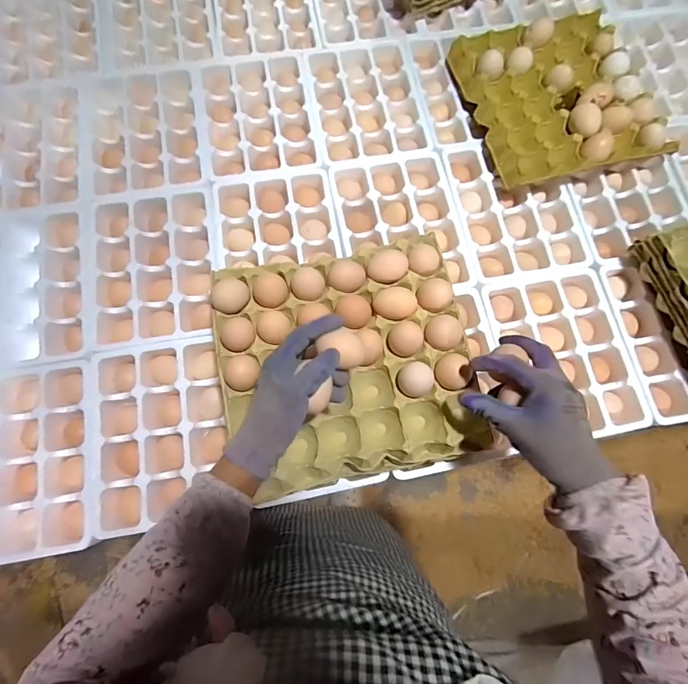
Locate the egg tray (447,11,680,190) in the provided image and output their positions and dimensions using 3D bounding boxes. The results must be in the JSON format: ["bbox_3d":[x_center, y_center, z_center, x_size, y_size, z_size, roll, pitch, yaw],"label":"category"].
[{"bbox_3d":[0.342,-0.397,0.624,0.265,0.055,0.285,-15,77,-5],"label":"egg tray"}]

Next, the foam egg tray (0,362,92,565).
[{"bbox_3d":[-0.426,0.160,0.515,0.191,0.054,0.240,-9,76,-4],"label":"foam egg tray"}]

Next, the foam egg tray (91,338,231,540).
[{"bbox_3d":[-0.249,0.125,0.530,0.164,0.054,0.236,-8,76,-3],"label":"foam egg tray"}]

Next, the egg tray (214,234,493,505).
[{"bbox_3d":[0.004,0.024,0.465,0.290,0.058,0.266,-12,77,-5],"label":"egg tray"}]

